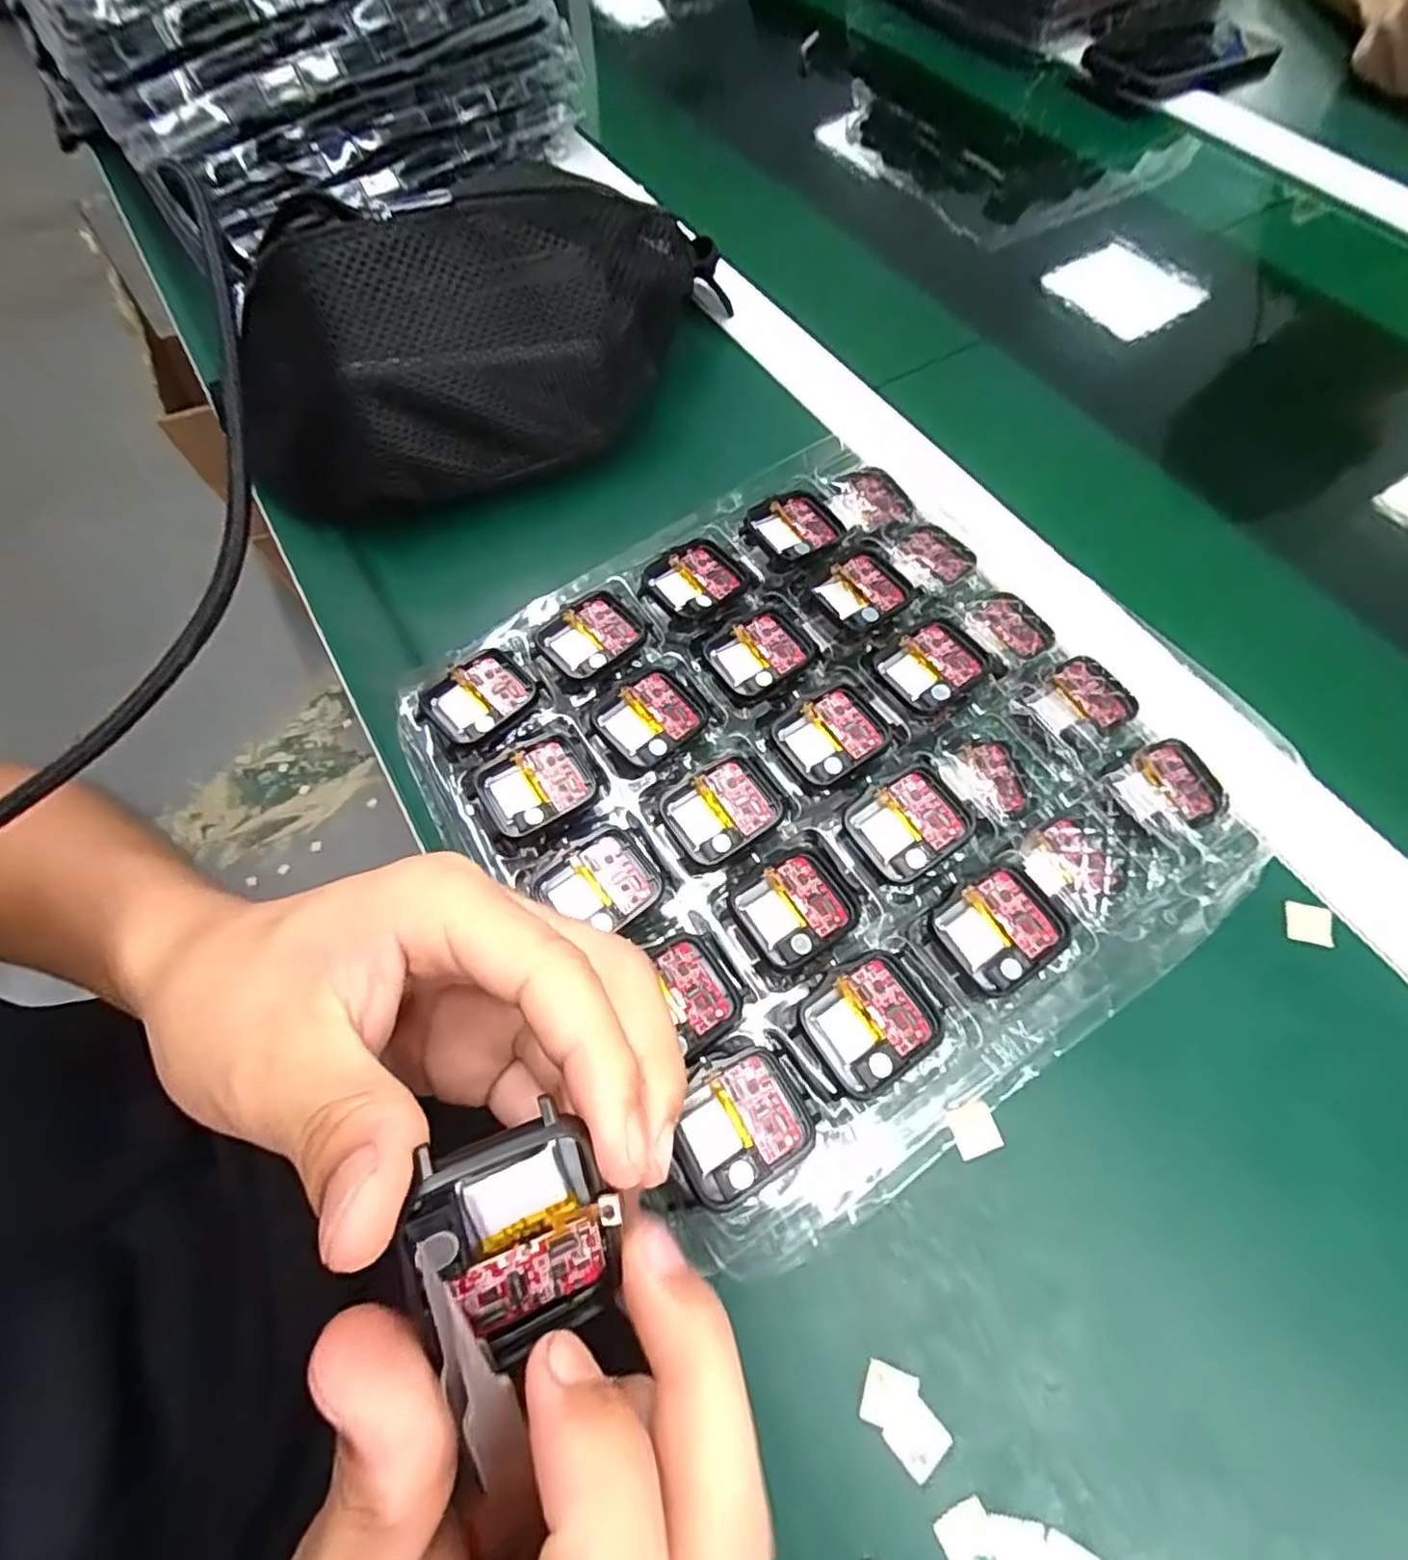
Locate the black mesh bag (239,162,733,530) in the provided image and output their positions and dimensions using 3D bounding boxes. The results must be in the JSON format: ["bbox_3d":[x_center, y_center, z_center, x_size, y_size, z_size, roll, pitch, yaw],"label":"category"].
[{"bbox_3d":[-0.104,-0.224,0.329,0.269,0.091,0.105,-25,67,-9],"label":"black mesh bag"}]

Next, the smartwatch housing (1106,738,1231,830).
[{"bbox_3d":[0.187,0.004,0.264,0.042,0.005,0.036,-23,67,-8],"label":"smartwatch housing"}]

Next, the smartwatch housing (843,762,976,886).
[{"bbox_3d":[0.080,0.017,0.257,0.043,0.010,0.037,-32,69,-12],"label":"smartwatch housing"}]

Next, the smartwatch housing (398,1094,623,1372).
[{"bbox_3d":[-0.037,0.089,0.126,0.038,0.008,0.045,-14,101,-19],"label":"smartwatch housing"}]

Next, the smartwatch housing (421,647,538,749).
[{"bbox_3d":[-0.095,-0.035,0.281,0.034,0.005,0.043,41,73,18],"label":"smartwatch housing"}]

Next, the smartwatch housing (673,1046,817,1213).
[{"bbox_3d":[0.012,0.111,0.211,0.043,0.006,0.036,-28,68,-10],"label":"smartwatch housing"}]

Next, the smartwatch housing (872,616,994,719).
[{"bbox_3d":[0.100,-0.049,0.287,0.044,0.009,0.037,-31,68,-12],"label":"smartwatch housing"}]

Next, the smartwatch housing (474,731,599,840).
[{"bbox_3d":[-0.068,0.002,0.267,0.044,0.008,0.036,-30,68,-11],"label":"smartwatch housing"}]

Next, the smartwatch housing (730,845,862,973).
[{"bbox_3d":[0.035,0.047,0.245,0.043,0.008,0.038,-33,69,-12],"label":"smartwatch housing"}]

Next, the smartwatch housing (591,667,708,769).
[{"bbox_3d":[-0.022,-0.027,0.277,0.042,0.005,0.036,-40,71,-15],"label":"smartwatch housing"}]

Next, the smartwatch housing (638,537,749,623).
[{"bbox_3d":[-0.003,-0.092,0.303,0.047,0.008,0.035,-41,71,-15],"label":"smartwatch housing"}]

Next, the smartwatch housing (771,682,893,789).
[{"bbox_3d":[0.054,-0.019,0.275,0.044,0.006,0.038,-31,68,-11],"label":"smartwatch housing"}]

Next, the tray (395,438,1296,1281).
[{"bbox_3d":[0.052,-0.012,0.275,0.281,0.028,0.259,-34,69,-13],"label":"tray"}]

